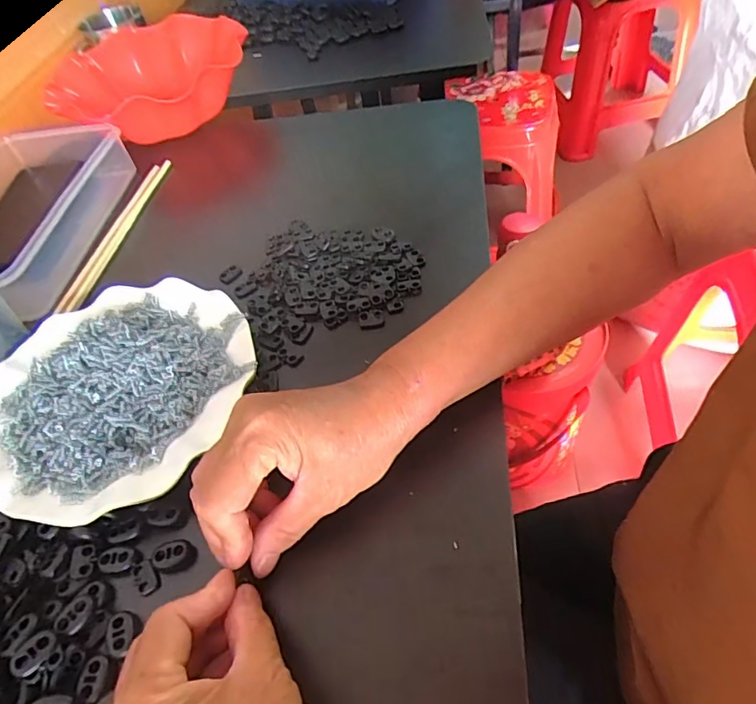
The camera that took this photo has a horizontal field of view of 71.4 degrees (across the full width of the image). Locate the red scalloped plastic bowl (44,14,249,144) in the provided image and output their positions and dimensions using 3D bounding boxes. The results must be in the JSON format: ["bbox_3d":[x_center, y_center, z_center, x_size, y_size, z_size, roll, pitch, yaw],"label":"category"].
[{"bbox_3d":[-0.266,-0.332,0.636,0.215,0.068,0.236,-11,51,2],"label":"red scalloped plastic bowl"}]

